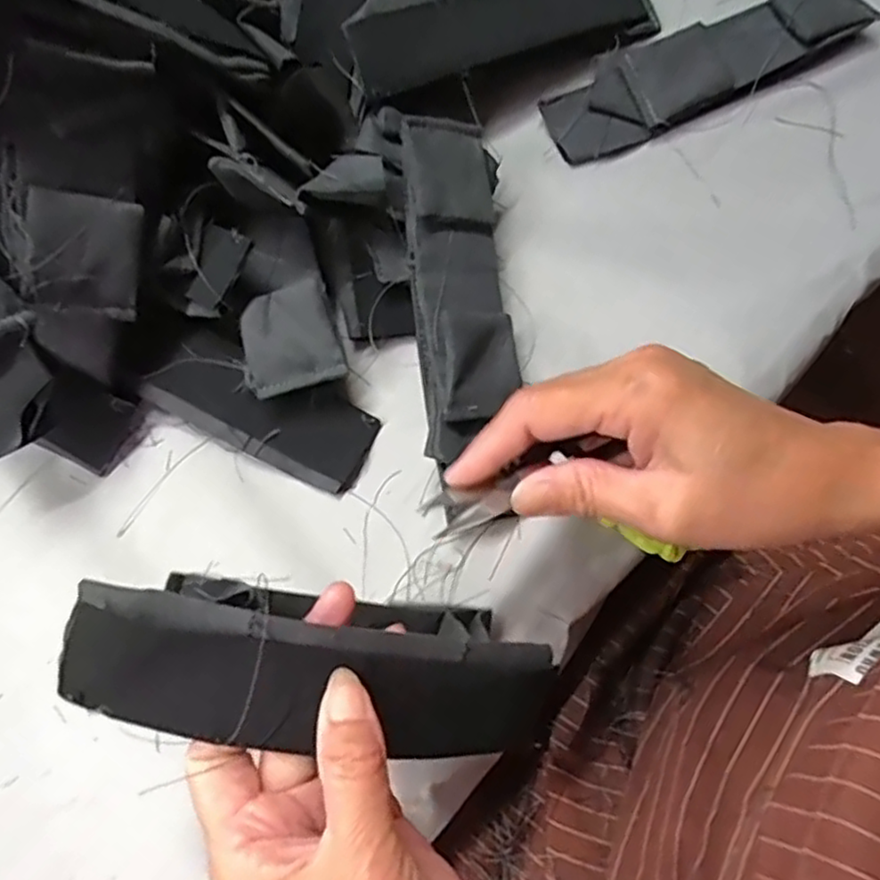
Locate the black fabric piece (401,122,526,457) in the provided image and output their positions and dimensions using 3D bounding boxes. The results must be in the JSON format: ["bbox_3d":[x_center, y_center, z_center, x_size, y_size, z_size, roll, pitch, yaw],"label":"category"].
[{"bbox_3d":[0.011,-0.076,0.342,0.050,0.018,0.164,-3,85,-25],"label":"black fabric piece"}]

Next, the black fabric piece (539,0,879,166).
[{"bbox_3d":[0.149,-0.215,0.392,0.186,0.027,0.049,-25,76,-6],"label":"black fabric piece"}]

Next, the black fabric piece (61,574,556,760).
[{"bbox_3d":[-0.033,0.084,0.247,0.177,0.033,0.049,16,74,-25],"label":"black fabric piece"}]

